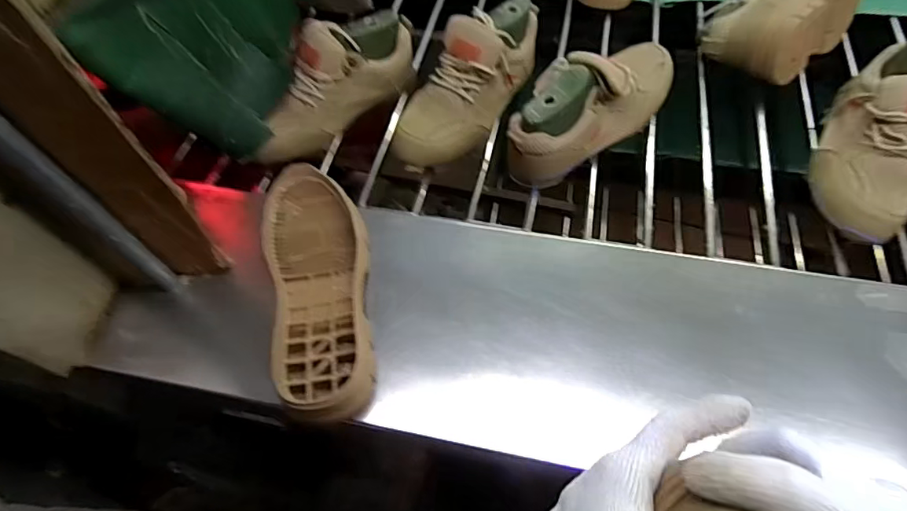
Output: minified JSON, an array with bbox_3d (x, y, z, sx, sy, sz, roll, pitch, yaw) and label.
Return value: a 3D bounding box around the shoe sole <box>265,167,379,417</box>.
[{"bbox_3d":[-0.138,0.022,0.512,0.104,0.035,0.295,-15,62,-6],"label":"shoe sole"}]

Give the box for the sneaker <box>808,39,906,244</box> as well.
[{"bbox_3d":[0.493,-0.140,0.574,0.100,0.105,0.273,21,74,14],"label":"sneaker"}]

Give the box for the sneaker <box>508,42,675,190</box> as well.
[{"bbox_3d":[0.174,-0.195,0.614,0.273,0.106,0.098,-37,66,-17],"label":"sneaker"}]

